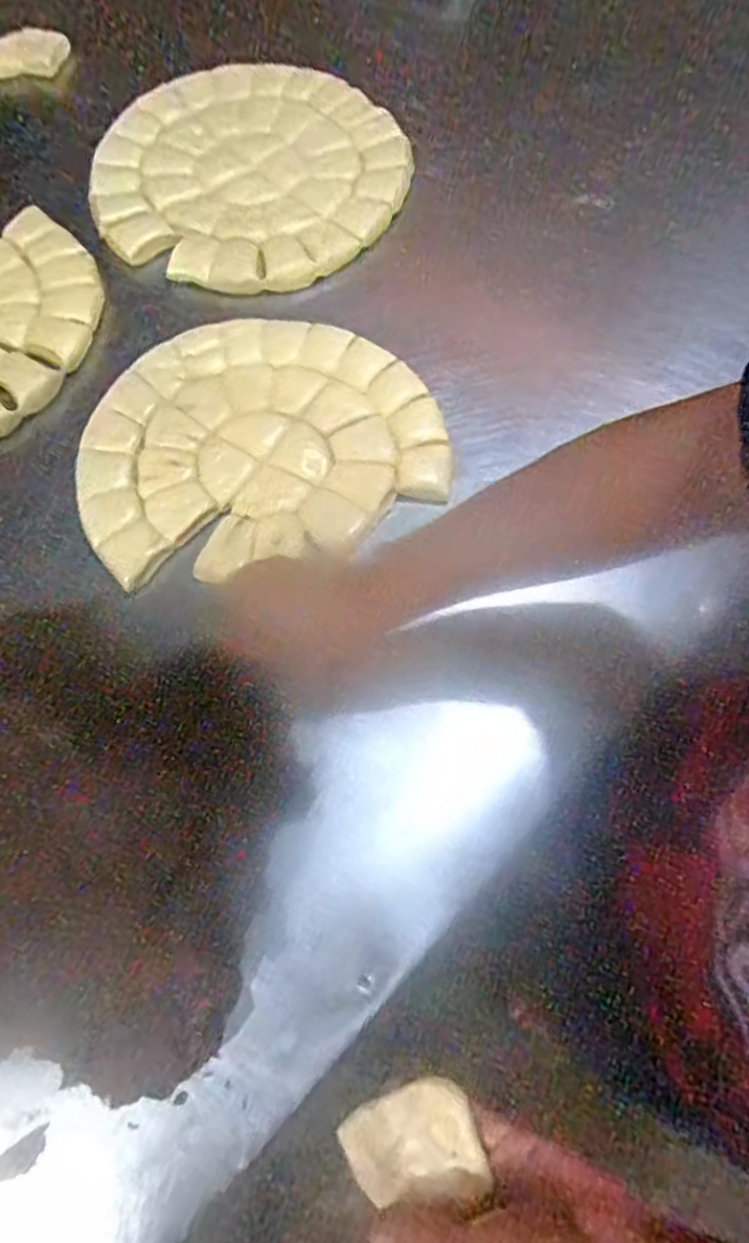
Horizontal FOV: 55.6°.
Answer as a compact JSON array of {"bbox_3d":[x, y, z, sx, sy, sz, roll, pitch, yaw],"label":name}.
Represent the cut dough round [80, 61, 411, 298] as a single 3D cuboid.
[{"bbox_3d":[-0.137,-0.487,0.766,0.318,0.013,0.294,0,70,0],"label":"cut dough round"}]

